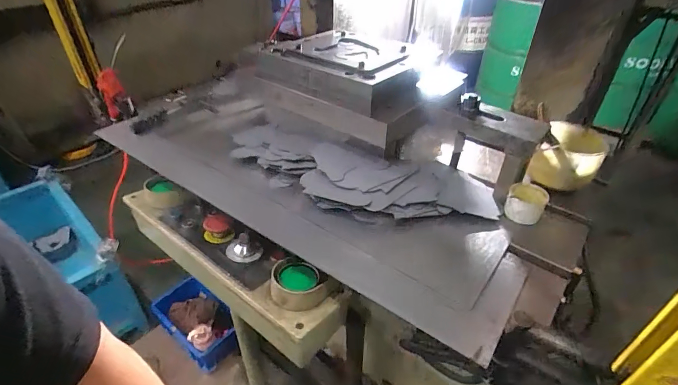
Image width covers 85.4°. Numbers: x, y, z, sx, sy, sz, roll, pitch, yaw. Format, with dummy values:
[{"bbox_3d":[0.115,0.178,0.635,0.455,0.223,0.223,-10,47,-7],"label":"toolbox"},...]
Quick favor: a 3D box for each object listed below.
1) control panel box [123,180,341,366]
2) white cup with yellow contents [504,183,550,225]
[{"bbox_3d":[-0.237,0.124,0.730,0.531,0.113,0.117,25,42,28],"label":"control panel box"},{"bbox_3d":[0.341,0.020,0.671,0.065,0.045,0.074,21,41,25],"label":"white cup with yellow contents"}]

